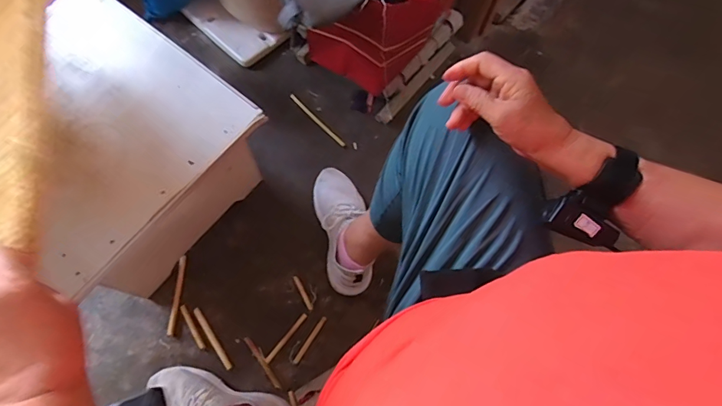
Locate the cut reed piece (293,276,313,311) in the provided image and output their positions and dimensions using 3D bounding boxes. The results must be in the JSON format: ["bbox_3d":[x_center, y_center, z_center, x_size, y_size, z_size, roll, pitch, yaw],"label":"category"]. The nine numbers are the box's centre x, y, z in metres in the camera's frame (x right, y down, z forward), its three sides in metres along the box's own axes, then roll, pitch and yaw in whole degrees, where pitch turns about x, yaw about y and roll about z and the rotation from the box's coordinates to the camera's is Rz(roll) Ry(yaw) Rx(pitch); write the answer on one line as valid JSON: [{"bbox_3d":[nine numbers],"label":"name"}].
[{"bbox_3d":[-0.116,0.180,0.846,0.010,0.011,0.073,-27,72,-13],"label":"cut reed piece"}]

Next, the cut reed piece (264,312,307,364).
[{"bbox_3d":[-0.143,0.258,0.812,0.011,0.004,0.111,37,71,11],"label":"cut reed piece"}]

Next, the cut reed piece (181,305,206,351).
[{"bbox_3d":[-0.321,0.237,0.809,0.013,0.012,0.090,-28,72,-13],"label":"cut reed piece"}]

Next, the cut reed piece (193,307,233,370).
[{"bbox_3d":[-0.282,0.257,0.804,0.015,0.008,0.131,-33,73,-14],"label":"cut reed piece"}]

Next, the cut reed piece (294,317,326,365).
[{"bbox_3d":[-0.097,0.263,0.815,0.010,0.004,0.098,39,64,-6],"label":"cut reed piece"}]

